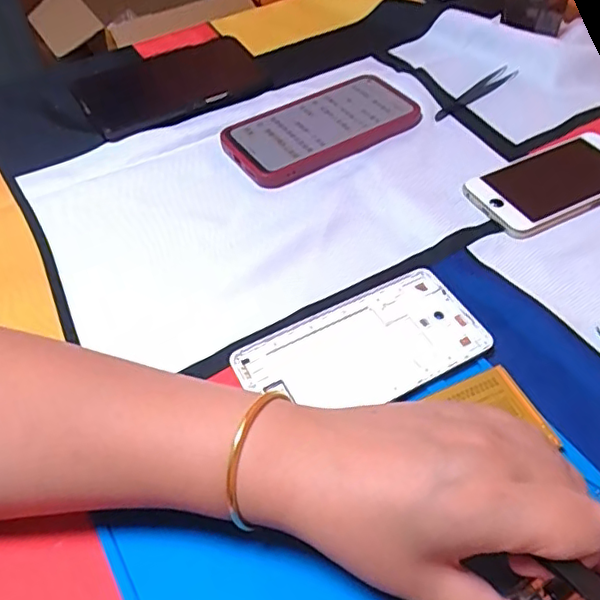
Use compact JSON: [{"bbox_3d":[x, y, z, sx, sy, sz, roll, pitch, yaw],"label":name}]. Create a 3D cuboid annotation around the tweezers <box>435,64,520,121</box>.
[{"bbox_3d":[0.157,-0.186,0.521,0.110,0.006,0.015,-35,58,-24],"label":"tweezers"}]

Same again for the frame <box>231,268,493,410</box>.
[{"bbox_3d":[0.038,0.030,0.344,0.139,0.006,0.074,-25,54,-17],"label":"frame"}]

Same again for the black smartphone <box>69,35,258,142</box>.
[{"bbox_3d":[-0.114,-0.195,0.522,0.159,0.011,0.081,-23,68,-19],"label":"black smartphone"}]

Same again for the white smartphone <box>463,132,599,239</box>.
[{"bbox_3d":[0.196,-0.091,0.438,0.137,0.007,0.068,-24,54,-17],"label":"white smartphone"}]

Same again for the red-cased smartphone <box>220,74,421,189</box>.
[{"bbox_3d":[0.020,-0.147,0.485,0.162,0.014,0.078,-29,56,-20],"label":"red-cased smartphone"}]

